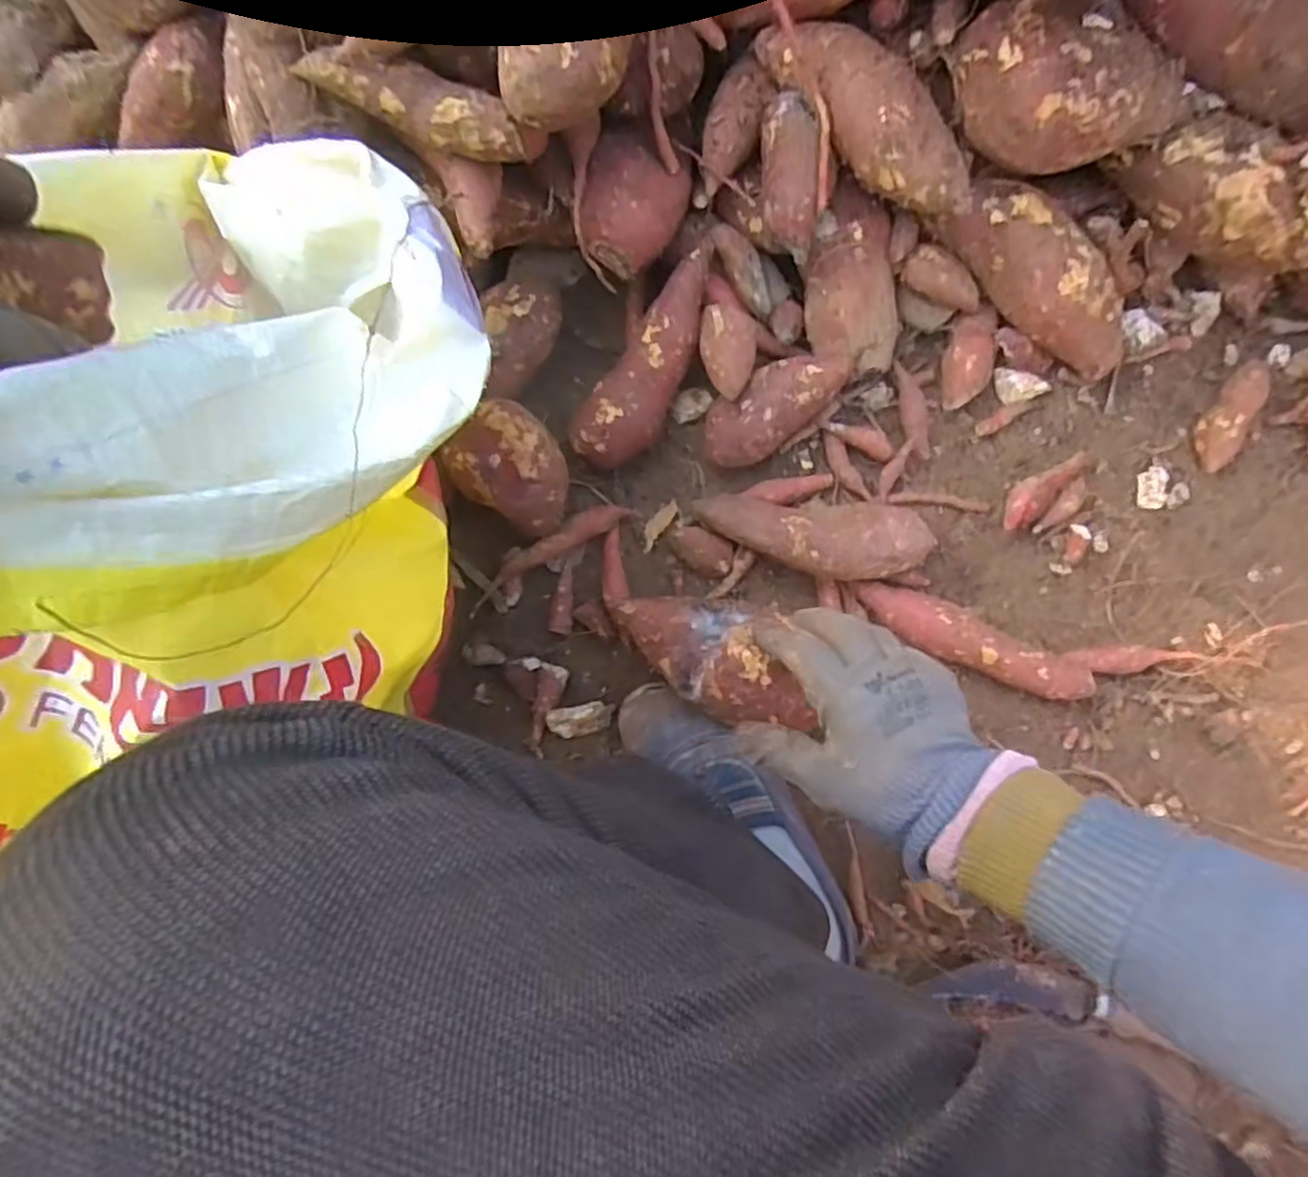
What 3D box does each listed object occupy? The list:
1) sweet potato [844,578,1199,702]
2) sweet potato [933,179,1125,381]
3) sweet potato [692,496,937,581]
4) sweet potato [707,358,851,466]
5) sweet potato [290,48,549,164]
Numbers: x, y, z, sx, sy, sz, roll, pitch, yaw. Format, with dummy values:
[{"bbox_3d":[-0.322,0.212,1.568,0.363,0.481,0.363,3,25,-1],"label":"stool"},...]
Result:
[{"bbox_3d":[0.259,0.044,0.532,0.228,0.032,0.051,14,88,5],"label":"sweet potato"},{"bbox_3d":[0.264,-0.206,0.499,0.170,0.048,0.055,39,90,-17],"label":"sweet potato"},{"bbox_3d":[0.113,-0.036,0.538,0.159,0.047,0.055,3,87,4],"label":"sweet potato"},{"bbox_3d":[0.084,-0.132,0.537,0.107,0.046,0.055,-35,85,2],"label":"sweet potato"},{"bbox_3d":[-0.130,-0.274,0.423,0.137,0.036,0.038,11,88,-17],"label":"sweet potato"}]

